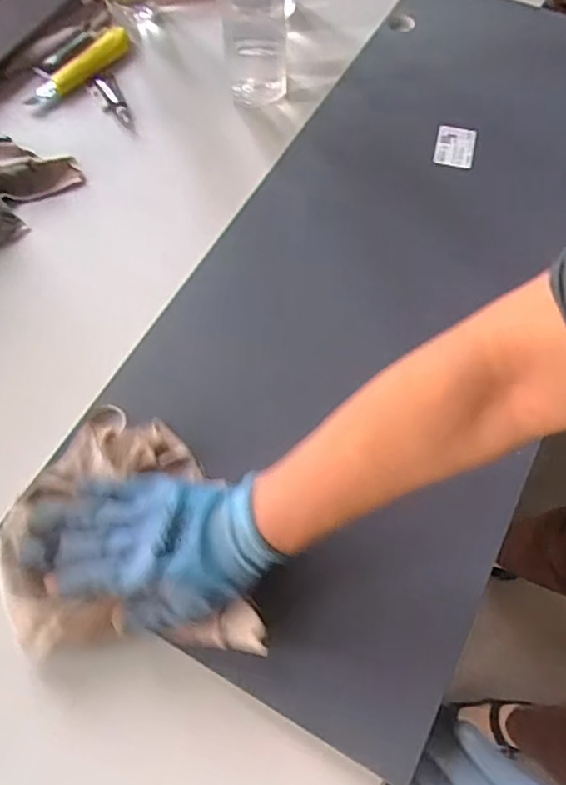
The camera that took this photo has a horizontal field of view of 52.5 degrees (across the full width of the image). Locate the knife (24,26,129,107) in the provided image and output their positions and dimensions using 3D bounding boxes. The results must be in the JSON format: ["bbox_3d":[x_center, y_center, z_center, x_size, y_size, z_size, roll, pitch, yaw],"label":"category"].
[{"bbox_3d":[-0.257,-0.409,0.722,0.028,0.017,0.160,33,69,15],"label":"knife"}]

